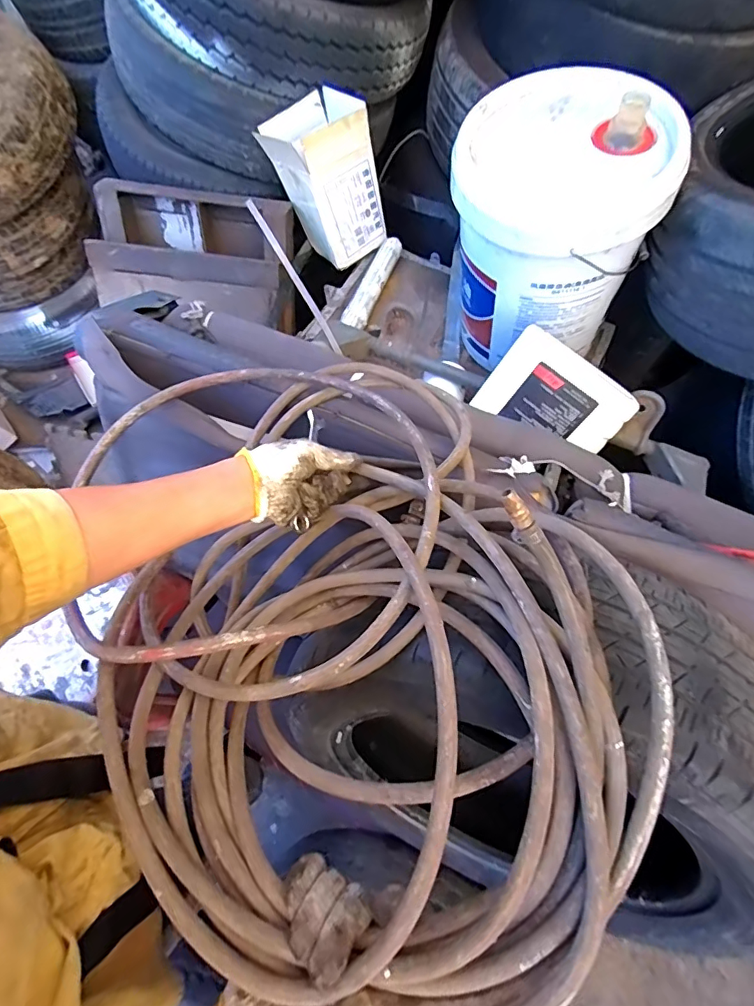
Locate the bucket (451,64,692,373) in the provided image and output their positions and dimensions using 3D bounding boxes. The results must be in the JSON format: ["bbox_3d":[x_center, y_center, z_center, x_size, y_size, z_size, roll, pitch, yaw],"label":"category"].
[{"bbox_3d":[0.262,-0.439,0.826,0.287,0.390,0.295,1,69,-1],"label":"bucket"}]

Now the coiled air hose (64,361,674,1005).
[{"bbox_3d":[-0.031,0.076,0.447,0.437,0.185,0.617,-22,71,-10],"label":"coiled air hose"}]

